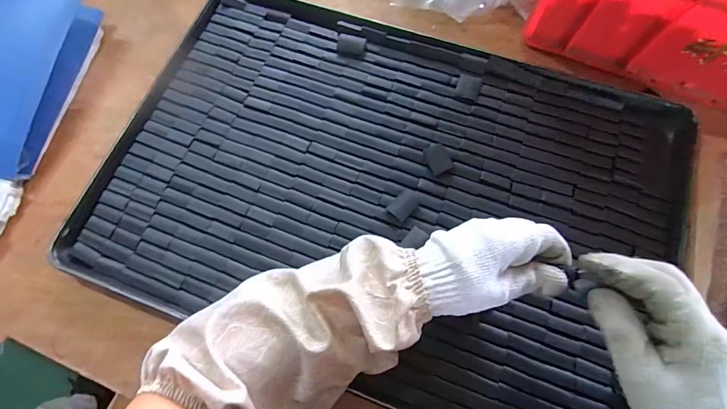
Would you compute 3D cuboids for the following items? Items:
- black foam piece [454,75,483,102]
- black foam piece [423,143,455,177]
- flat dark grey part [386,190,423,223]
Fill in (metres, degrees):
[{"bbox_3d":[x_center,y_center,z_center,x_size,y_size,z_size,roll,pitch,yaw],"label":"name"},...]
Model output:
[{"bbox_3d":[0.122,-0.136,0.430,0.027,0.004,0.032,18,73,7],"label":"black foam piece"},{"bbox_3d":[0.081,-0.049,0.401,0.025,0.004,0.035,-23,73,-6],"label":"black foam piece"},{"bbox_3d":[0.043,0.000,0.388,0.023,0.004,0.035,40,77,13],"label":"flat dark grey part"}]

